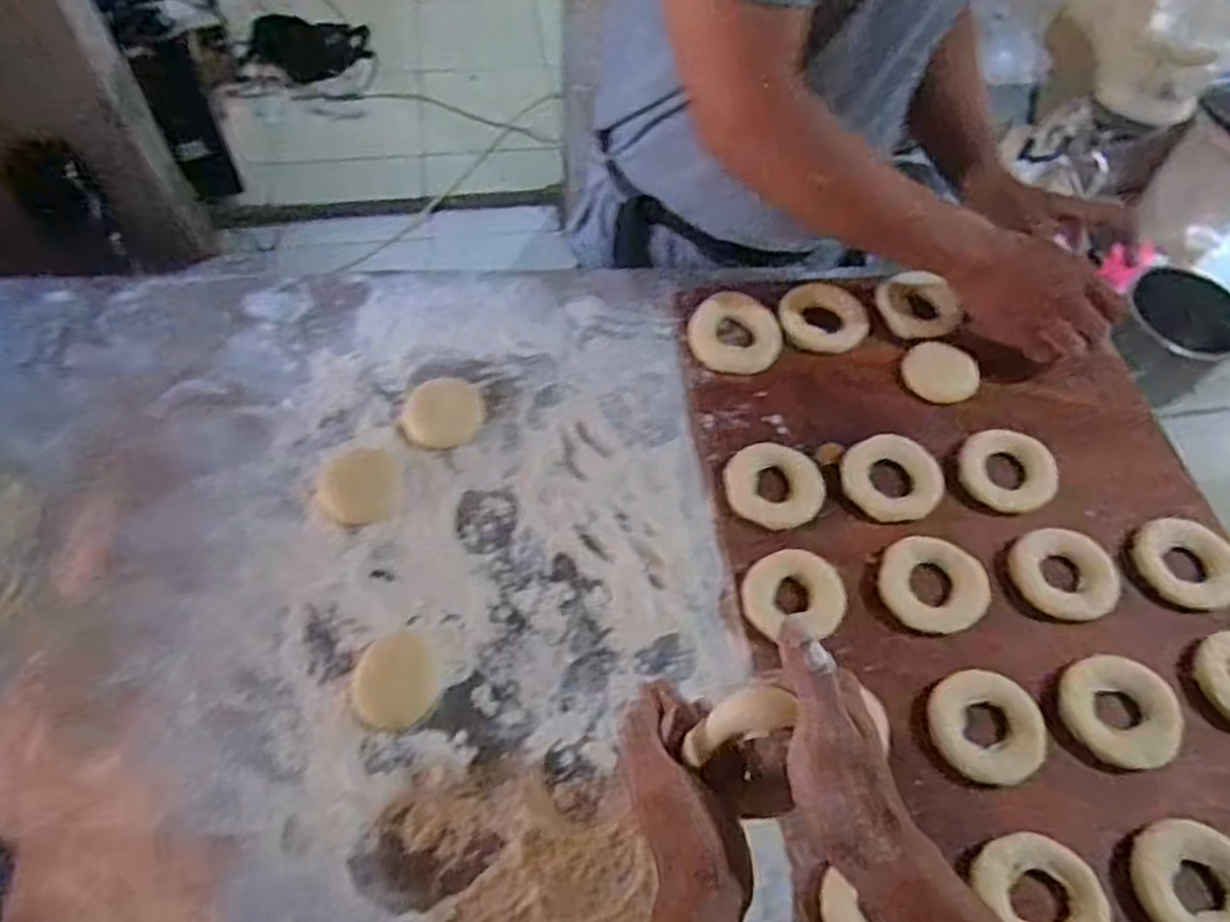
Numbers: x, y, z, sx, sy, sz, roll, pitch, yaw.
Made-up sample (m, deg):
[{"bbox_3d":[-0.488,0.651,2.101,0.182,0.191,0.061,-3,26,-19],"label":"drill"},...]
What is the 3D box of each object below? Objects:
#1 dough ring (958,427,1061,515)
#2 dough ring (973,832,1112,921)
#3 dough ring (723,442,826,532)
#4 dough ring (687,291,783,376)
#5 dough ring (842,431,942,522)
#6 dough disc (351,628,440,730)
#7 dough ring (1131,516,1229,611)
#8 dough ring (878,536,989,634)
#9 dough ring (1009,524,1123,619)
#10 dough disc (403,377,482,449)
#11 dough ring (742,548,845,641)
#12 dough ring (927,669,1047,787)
[{"bbox_3d":[0.324,0.009,0.638,0.075,0.024,0.075,2,58,-3],"label":"dough ring"},{"bbox_3d":[0.262,0.264,0.466,0.061,0.017,0.074,-32,65,-21],"label":"dough ring"},{"bbox_3d":[0.130,0.019,0.620,0.077,0.015,0.065,6,58,0],"label":"dough ring"},{"bbox_3d":[0.110,-0.119,0.707,0.082,0.010,0.089,2,58,-3],"label":"dough ring"},{"bbox_3d":[0.226,0.013,0.626,0.076,0.017,0.070,-8,59,-8],"label":"dough ring"},{"bbox_3d":[-0.151,0.151,0.529,0.057,0.004,0.065,-12,60,-11],"label":"dough disc"},{"bbox_3d":[0.442,0.078,0.589,0.061,0.024,0.072,-19,61,-15],"label":"dough ring"},{"bbox_3d":[0.239,0.093,0.576,0.078,0.015,0.069,21,59,10],"label":"dough ring"},{"bbox_3d":[0.343,0.085,0.582,0.064,0.018,0.073,-23,62,-17],"label":"dough ring"},{"bbox_3d":[-0.145,-0.041,0.644,0.064,0.020,0.057,-13,60,-11],"label":"dough disc"},{"bbox_3d":[0.133,0.098,0.573,0.072,0.014,0.064,0,58,-3],"label":"dough ring"},{"bbox_3d":[0.254,0.181,0.522,0.072,0.019,0.069,2,58,-3],"label":"dough ring"}]

